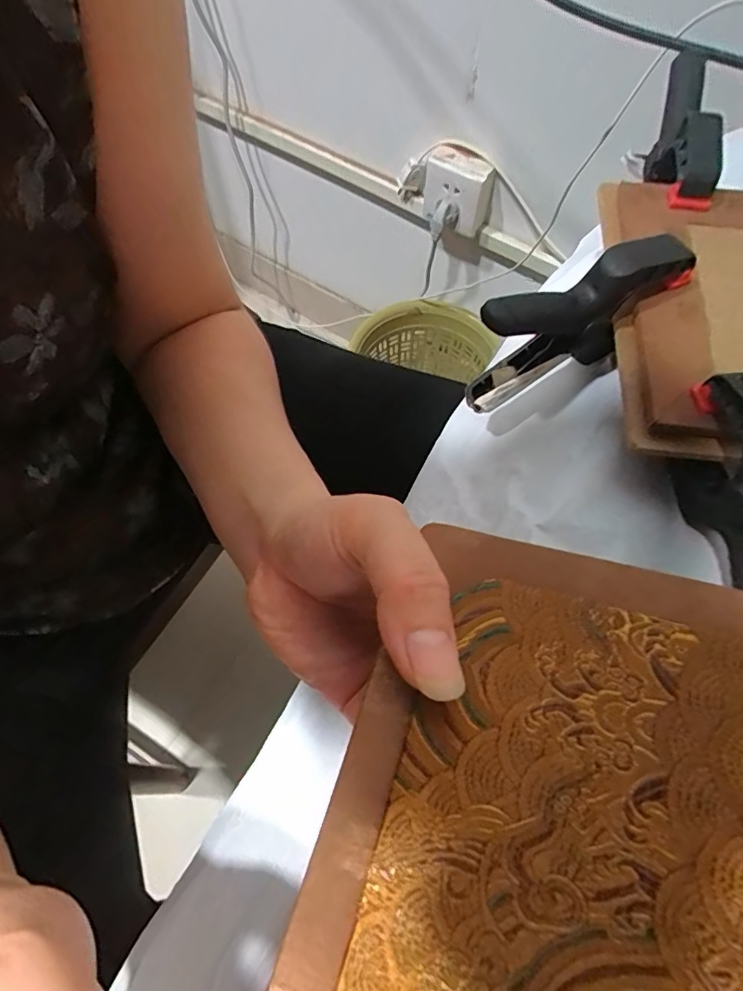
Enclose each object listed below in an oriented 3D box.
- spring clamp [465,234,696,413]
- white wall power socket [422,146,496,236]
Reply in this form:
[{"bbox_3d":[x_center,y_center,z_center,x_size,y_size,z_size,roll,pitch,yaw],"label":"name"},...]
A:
[{"bbox_3d":[0.095,-0.080,0.238,0.097,0.066,0.025,-24,68,-11],"label":"spring clamp"},{"bbox_3d":[0.114,-0.426,0.704,0.101,0.086,0.049,27,69,11],"label":"white wall power socket"}]

